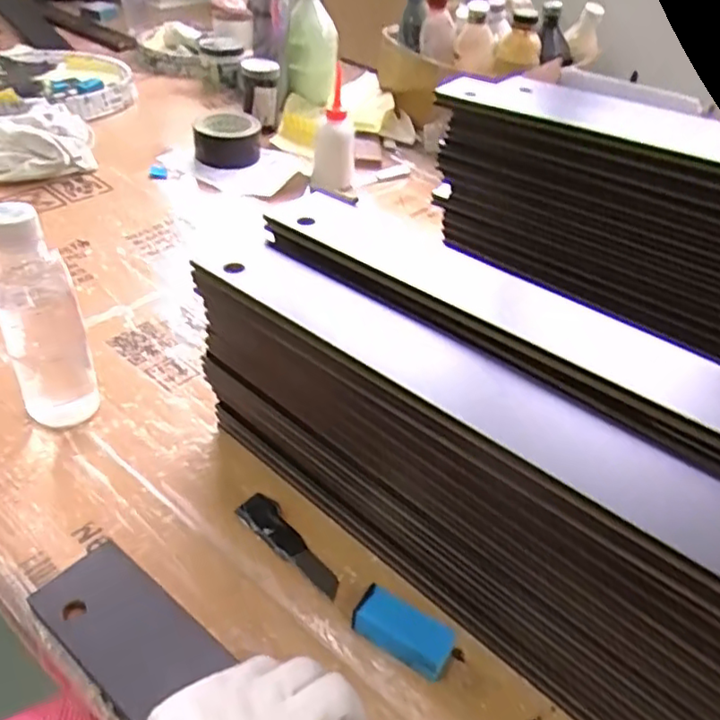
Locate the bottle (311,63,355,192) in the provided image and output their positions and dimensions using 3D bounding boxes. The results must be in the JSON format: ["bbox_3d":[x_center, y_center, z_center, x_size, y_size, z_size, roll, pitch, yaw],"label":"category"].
[{"bbox_3d":[-0.034,-0.312,0.865,0.057,0.150,0.042,6,39,0],"label":"bottle"}]

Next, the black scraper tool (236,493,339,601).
[{"bbox_3d":[-0.051,0.134,0.465,0.097,0.005,0.027,33,47,30],"label":"black scraper tool"}]

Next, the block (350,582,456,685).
[{"bbox_3d":[0.028,0.177,0.411,0.064,0.025,0.026,23,42,20],"label":"block"}]

